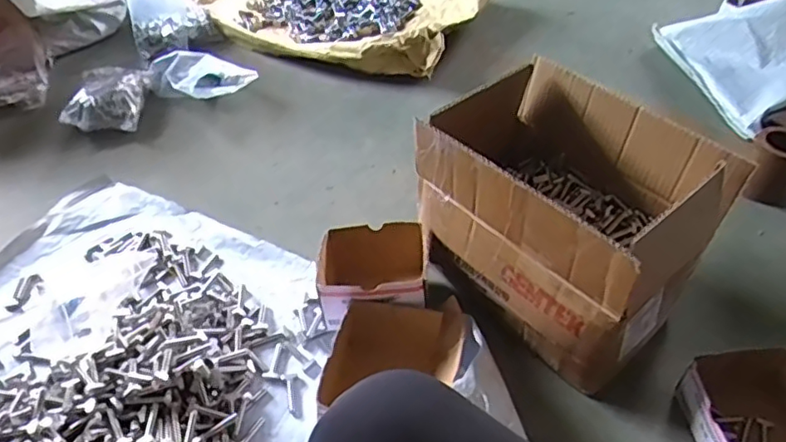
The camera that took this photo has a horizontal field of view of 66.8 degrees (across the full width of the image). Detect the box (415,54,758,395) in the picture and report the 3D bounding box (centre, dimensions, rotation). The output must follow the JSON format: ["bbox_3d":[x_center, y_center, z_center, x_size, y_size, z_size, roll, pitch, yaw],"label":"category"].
[{"bbox_3d":[0.216,-0.009,0.800,0.339,0.266,0.232,35,57,29],"label":"box"}]

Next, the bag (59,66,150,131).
[{"bbox_3d":[-0.566,-0.243,1.189,0.134,0.061,0.160,-3,47,-1],"label":"bag"}]

